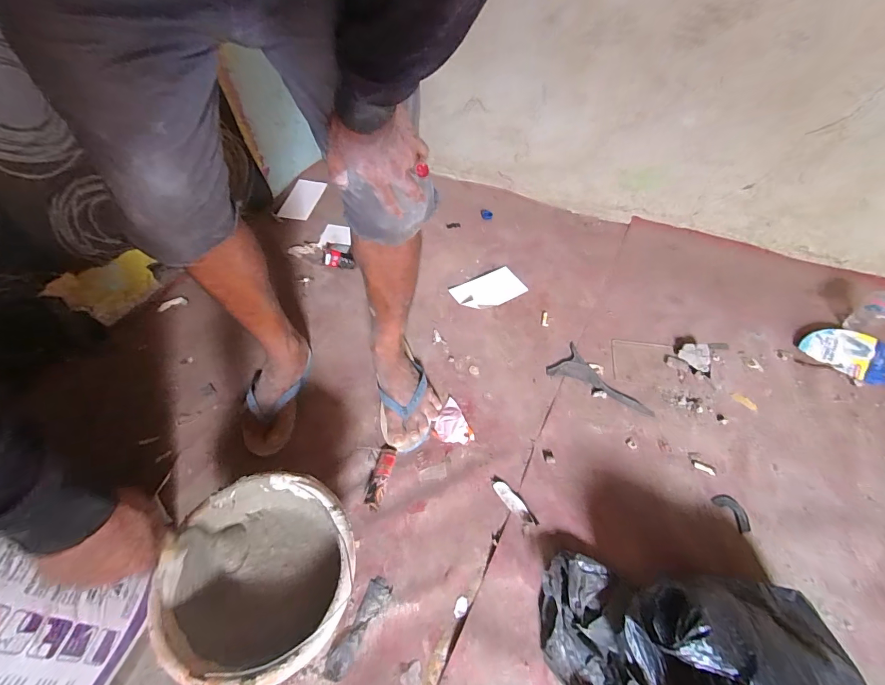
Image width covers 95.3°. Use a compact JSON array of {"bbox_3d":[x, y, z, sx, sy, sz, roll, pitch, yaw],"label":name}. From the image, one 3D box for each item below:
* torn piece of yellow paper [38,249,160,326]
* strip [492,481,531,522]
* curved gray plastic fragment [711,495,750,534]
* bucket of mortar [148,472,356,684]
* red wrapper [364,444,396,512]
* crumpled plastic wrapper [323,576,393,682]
[{"bbox_3d":[-0.776,-0.129,0.946,0.006,0.155,0.200,28,54,18],"label":"torn piece of yellow paper"},{"bbox_3d":[0.122,0.279,0.709,0.027,0.004,0.084,-34,57,-18],"label":"strip"},{"bbox_3d":[0.491,0.286,0.680,0.036,0.010,0.064,-21,54,-10],"label":"curved gray plastic fragment"},{"bbox_3d":[-0.232,0.343,0.584,0.244,0.207,0.237,-3,53,4],"label":"bucket of mortar"},{"bbox_3d":[-0.116,0.244,0.740,0.036,0.021,0.121,8,54,12],"label":"red wrapper"},{"bbox_3d":[-0.126,0.430,0.609,0.038,0.010,0.136,21,58,20],"label":"crumpled plastic wrapper"}]

